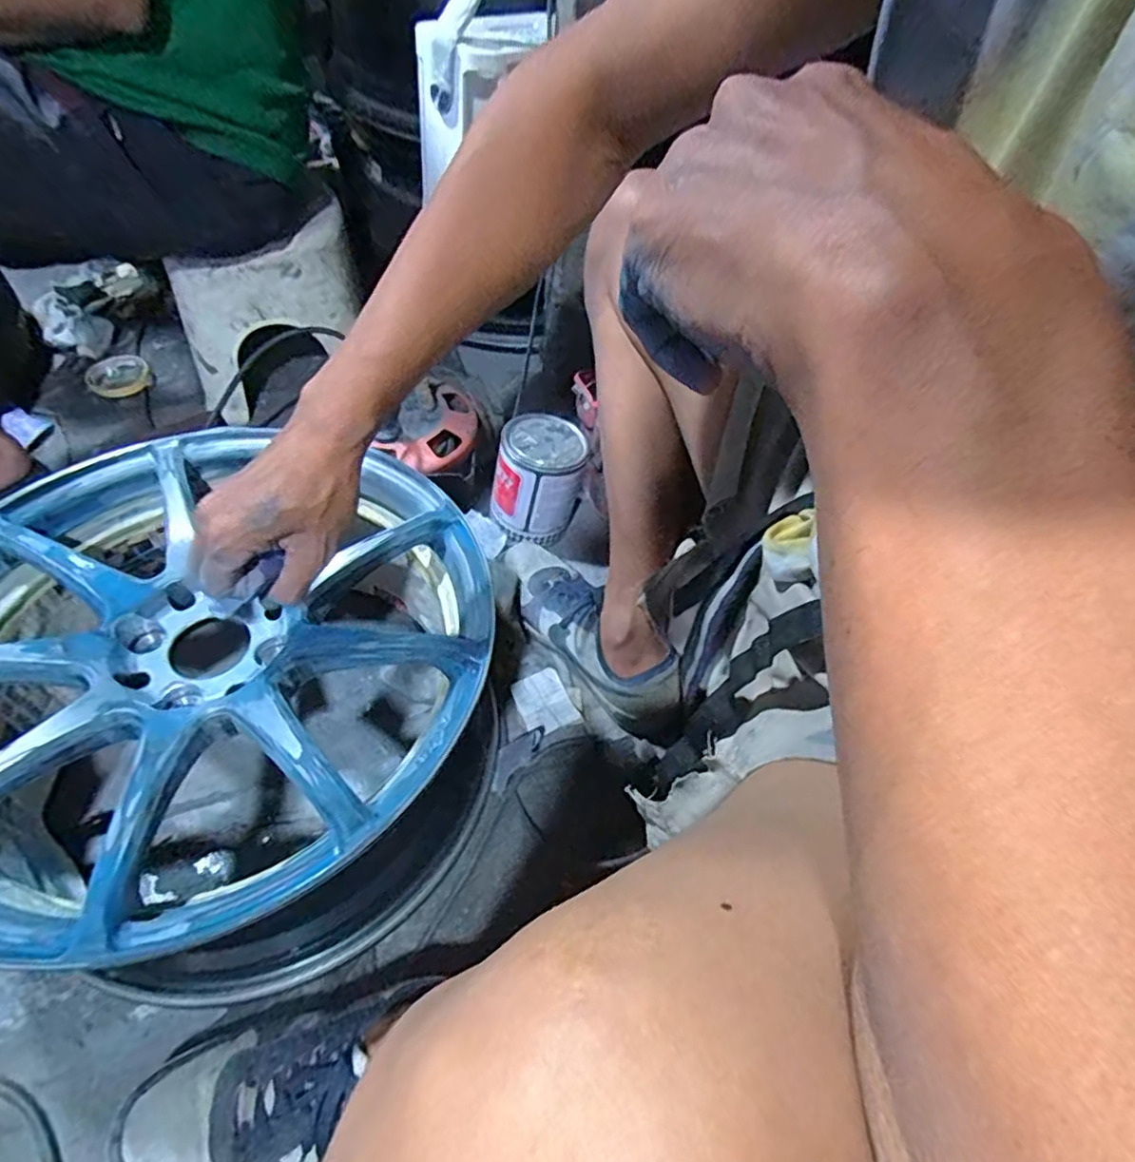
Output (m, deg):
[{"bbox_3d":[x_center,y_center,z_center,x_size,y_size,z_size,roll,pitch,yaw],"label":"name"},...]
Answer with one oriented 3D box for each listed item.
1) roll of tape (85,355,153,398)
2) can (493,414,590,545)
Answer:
[{"bbox_3d":[-0.620,-0.283,0.878,0.077,0.019,0.078,3,52,-4],"label":"roll of tape"},{"bbox_3d":[-0.036,-0.127,0.789,0.105,0.116,0.115,3,52,-4],"label":"can"}]

